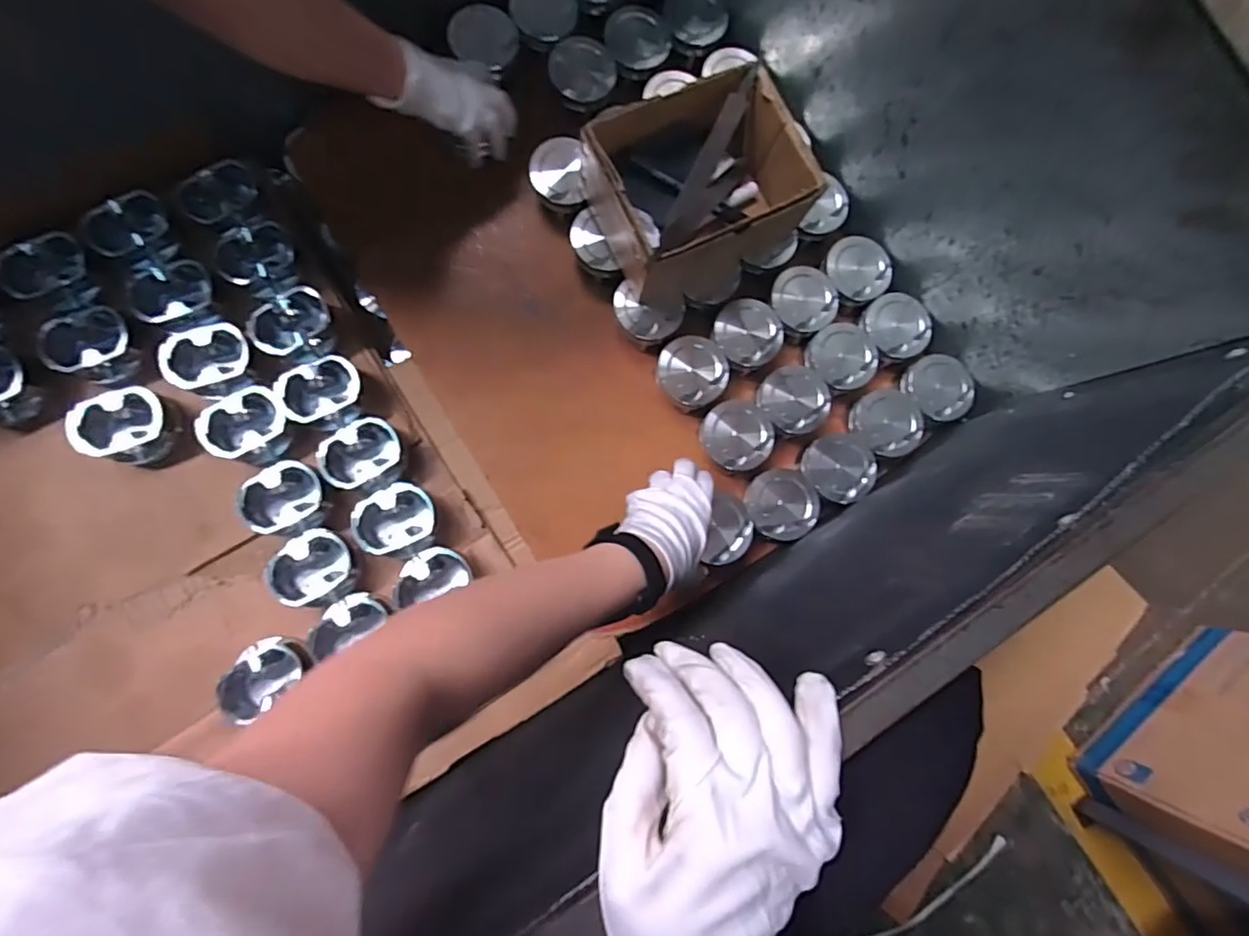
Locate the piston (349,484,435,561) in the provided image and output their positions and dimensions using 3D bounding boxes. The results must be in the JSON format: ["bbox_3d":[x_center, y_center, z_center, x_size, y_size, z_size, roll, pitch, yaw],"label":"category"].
[{"bbox_3d":[-0.231,0.052,0.593,0.073,0.045,0.071,1,86,-8],"label":"piston"}]

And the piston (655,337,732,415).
[{"bbox_3d":[0.072,-0.103,0.632,0.074,0.034,0.071,1,86,-8],"label":"piston"}]

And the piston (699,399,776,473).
[{"bbox_3d":[0.120,-0.034,0.640,0.077,0.043,0.075,1,86,-8],"label":"piston"}]

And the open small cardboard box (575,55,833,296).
[{"bbox_3d":[0.073,-0.284,0.594,0.194,0.094,0.166,-29,90,-9],"label":"open small cardboard box"}]

